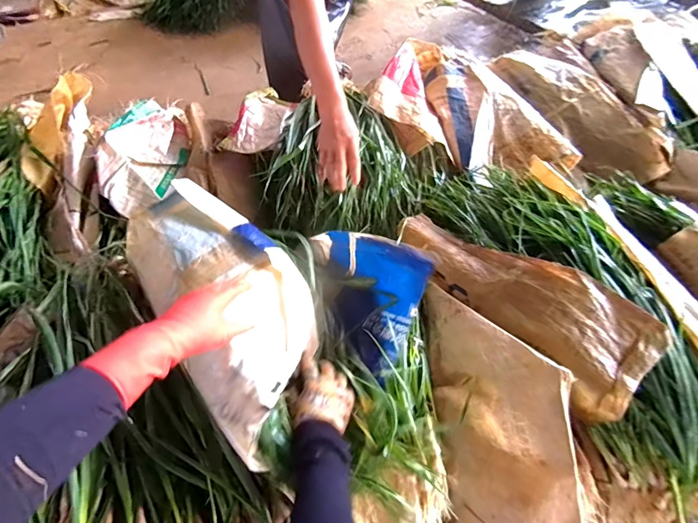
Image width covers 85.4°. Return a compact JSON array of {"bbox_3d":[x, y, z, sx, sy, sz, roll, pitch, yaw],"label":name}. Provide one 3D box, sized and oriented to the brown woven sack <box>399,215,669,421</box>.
[{"bbox_3d":[0.287,0.051,0.703,0.499,0.119,0.181,39,61,19],"label":"brown woven sack"}]

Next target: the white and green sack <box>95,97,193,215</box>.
[{"bbox_3d":[-0.561,-0.293,1.037,0.192,0.081,0.386,10,56,2],"label":"white and green sack"}]

